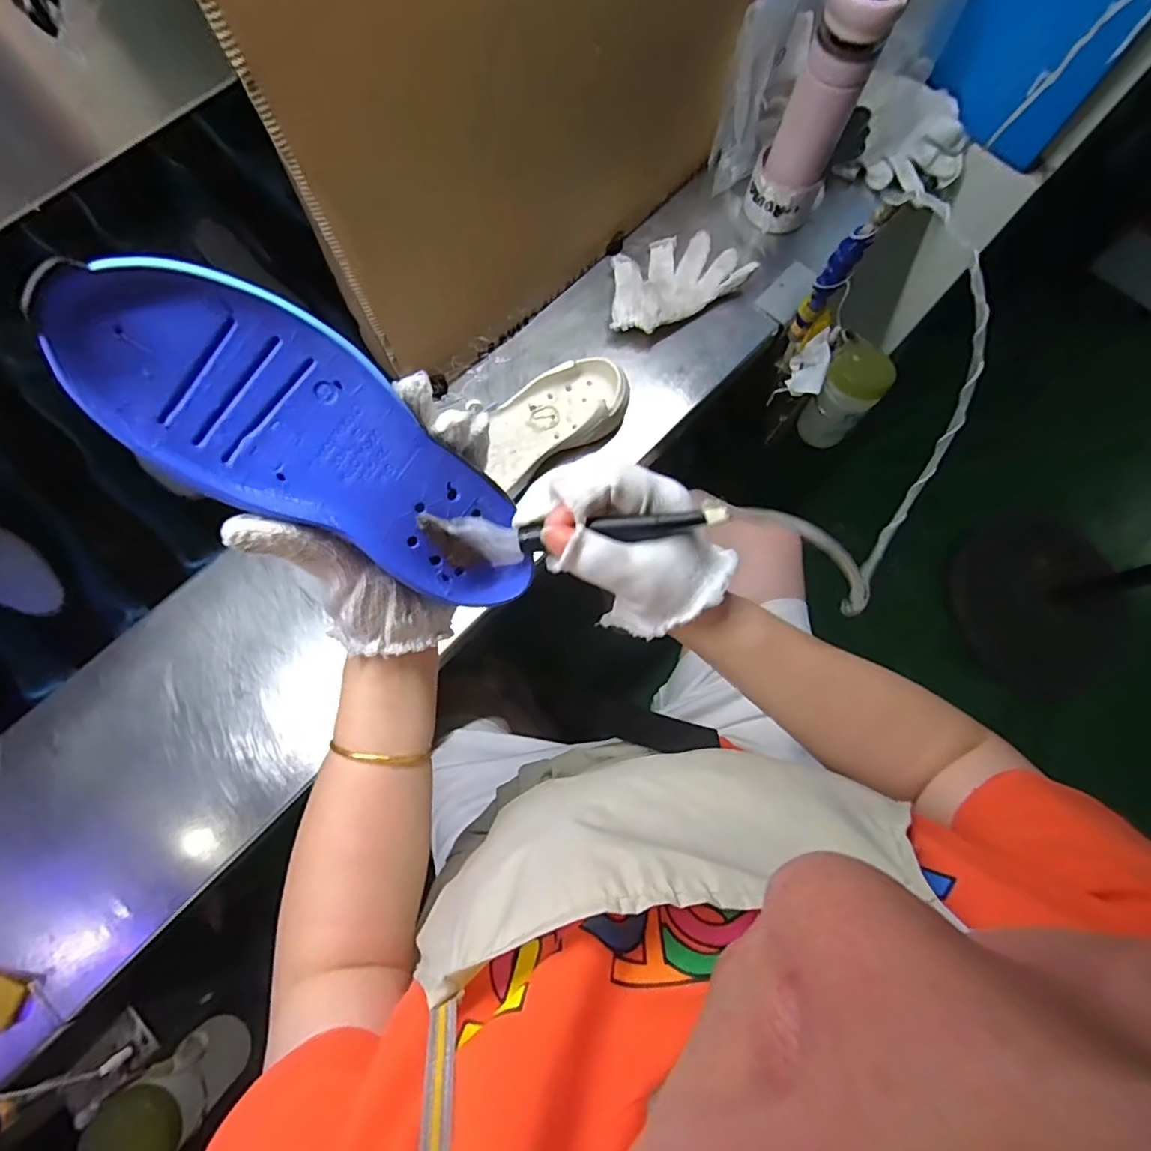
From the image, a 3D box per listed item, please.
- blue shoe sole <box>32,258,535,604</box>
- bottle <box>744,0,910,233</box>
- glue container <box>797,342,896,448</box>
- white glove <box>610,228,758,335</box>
[{"bbox_3d":[-0.112,-0.057,0.275,0.225,0.023,0.083,36,73,-35],"label":"blue shoe sole"},{"bbox_3d":[0.250,-0.485,0.593,0.086,0.231,0.062,25,75,8],"label":"bottle"},{"bbox_3d":[0.354,-0.237,0.750,0.075,0.132,0.074,0,73,1],"label":"glue container"},{"bbox_3d":[0.106,-0.346,0.653,0.171,0.033,0.105,-32,75,-8],"label":"white glove"}]

